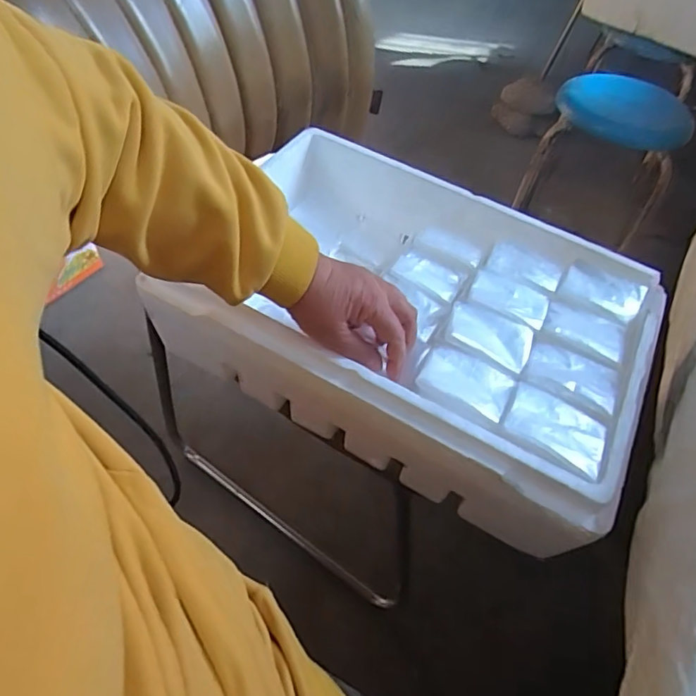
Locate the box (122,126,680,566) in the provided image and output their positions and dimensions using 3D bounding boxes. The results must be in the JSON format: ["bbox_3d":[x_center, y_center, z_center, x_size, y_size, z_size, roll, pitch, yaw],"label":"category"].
[{"bbox_3d":[0.073,-0.037,0.581,0.459,0.133,0.310,24,55,17],"label":"box"}]

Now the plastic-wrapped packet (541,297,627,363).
[{"bbox_3d":[0.245,-0.022,0.544,0.079,0.012,0.059,28,56,16],"label":"plastic-wrapped packet"}]

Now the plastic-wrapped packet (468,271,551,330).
[{"bbox_3d":[0.174,-0.052,0.567,0.080,0.015,0.061,24,54,13],"label":"plastic-wrapped packet"}]

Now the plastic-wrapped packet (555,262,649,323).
[{"bbox_3d":[0.277,-0.061,0.576,0.084,0.016,0.059,29,56,17],"label":"plastic-wrapped packet"}]

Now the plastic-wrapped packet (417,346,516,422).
[{"bbox_3d":[0.108,0.029,0.482,0.080,0.021,0.063,24,55,13],"label":"plastic-wrapped packet"}]

